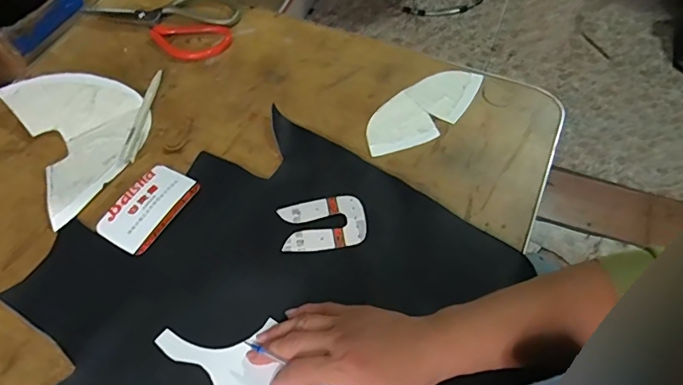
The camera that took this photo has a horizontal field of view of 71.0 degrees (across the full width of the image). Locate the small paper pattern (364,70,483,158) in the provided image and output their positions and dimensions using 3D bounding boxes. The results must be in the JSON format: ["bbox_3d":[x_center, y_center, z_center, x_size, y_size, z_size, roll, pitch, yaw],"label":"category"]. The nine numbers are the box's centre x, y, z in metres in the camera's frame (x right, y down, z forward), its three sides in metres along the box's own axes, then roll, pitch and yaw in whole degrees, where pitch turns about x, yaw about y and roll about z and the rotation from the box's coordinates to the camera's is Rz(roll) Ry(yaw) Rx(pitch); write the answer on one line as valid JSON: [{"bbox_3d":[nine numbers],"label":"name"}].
[{"bbox_3d":[0.092,-0.093,0.530,0.155,0.008,0.066,-37,64,-18],"label":"small paper pattern"}]

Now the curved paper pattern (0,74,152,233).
[{"bbox_3d":[-0.274,-0.068,0.512,0.123,0.021,0.181,-30,63,-15],"label":"curved paper pattern"}]

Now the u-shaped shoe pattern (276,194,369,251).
[{"bbox_3d":[-0.017,0.029,0.457,0.080,0.004,0.052,-10,59,-4],"label":"u-shaped shoe pattern"}]

